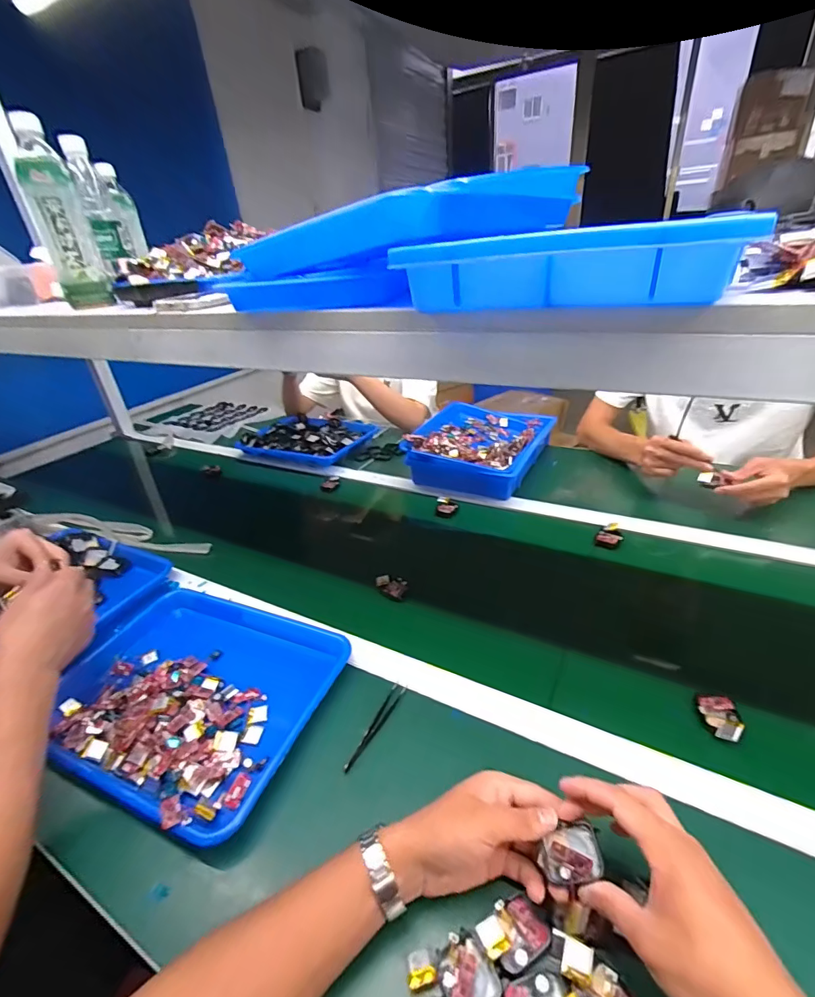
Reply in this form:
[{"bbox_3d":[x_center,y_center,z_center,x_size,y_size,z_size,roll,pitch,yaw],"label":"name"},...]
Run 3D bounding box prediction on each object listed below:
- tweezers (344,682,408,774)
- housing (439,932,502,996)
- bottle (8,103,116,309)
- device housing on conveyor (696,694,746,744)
[{"bbox_3d":[-0.037,0.257,0.502,0.015,0.019,0.112,14,36,31],"label":"tweezers"},{"bbox_3d":[0.043,0.346,0.321,0.036,0.006,0.043,-27,36,-32],"label":"housing"},{"bbox_3d":[-0.470,-0.379,0.601,0.063,0.215,0.070,-21,33,-25],"label":"bottle"},{"bbox_3d":[0.330,0.230,0.468,0.037,0.016,0.055,8,33,22],"label":"device housing on conveyor"}]

